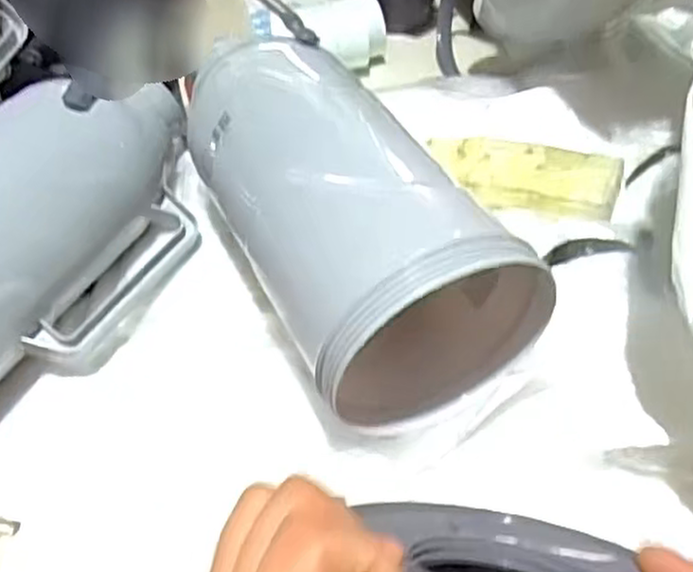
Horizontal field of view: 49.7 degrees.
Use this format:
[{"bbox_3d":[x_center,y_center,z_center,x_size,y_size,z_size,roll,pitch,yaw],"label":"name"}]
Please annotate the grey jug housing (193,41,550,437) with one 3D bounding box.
[{"bbox_3d":[0.004,-0.050,0.530,0.151,0.132,0.262,-24,50,-14],"label":"grey jug housing"}]

